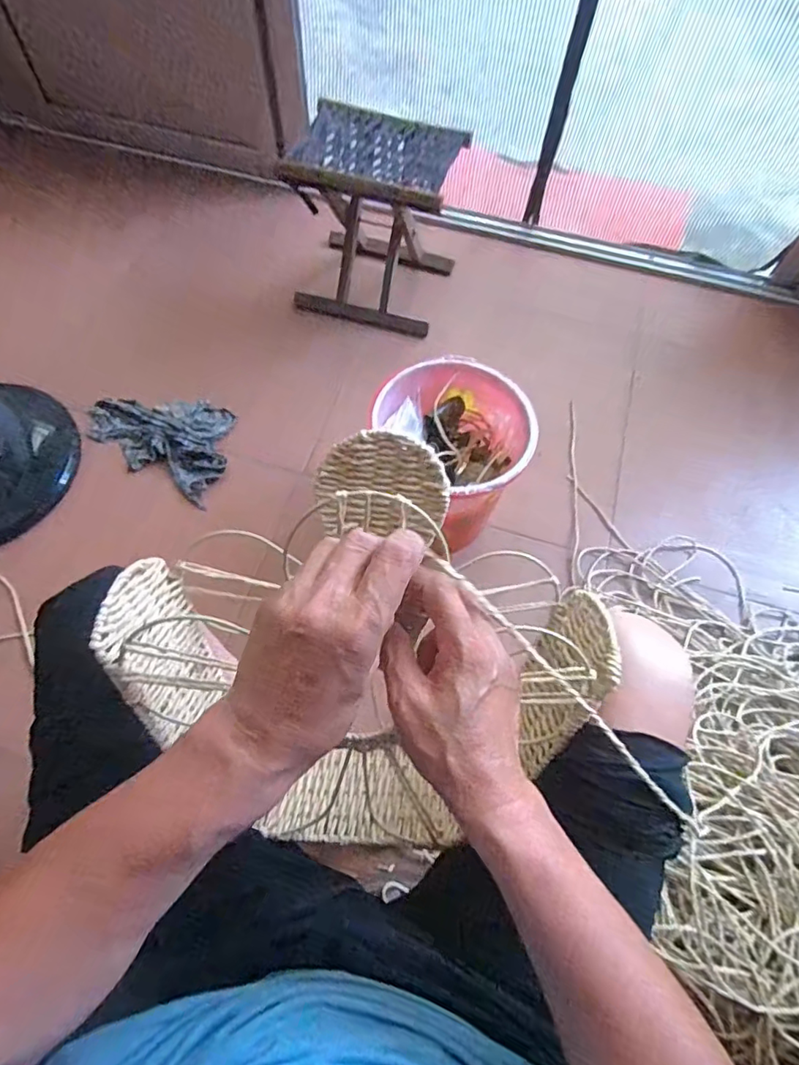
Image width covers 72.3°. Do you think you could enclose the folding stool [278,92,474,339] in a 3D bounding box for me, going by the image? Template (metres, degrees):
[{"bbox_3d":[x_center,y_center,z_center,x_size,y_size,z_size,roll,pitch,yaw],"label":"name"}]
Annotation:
[{"bbox_3d":[-0.049,-0.667,1.176,0.317,0.297,0.254,18,65,6],"label":"folding stool"}]

